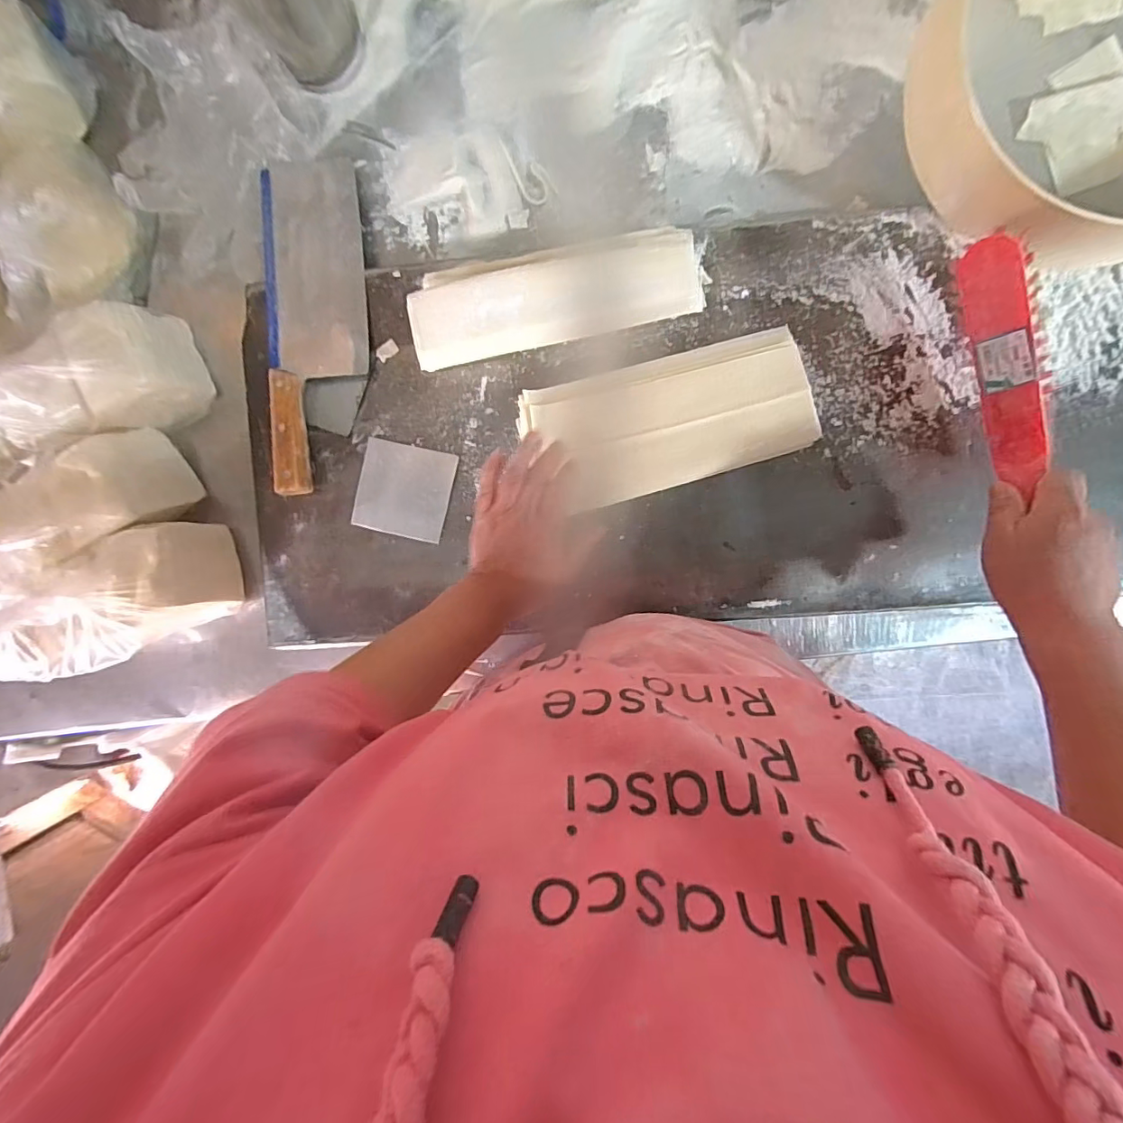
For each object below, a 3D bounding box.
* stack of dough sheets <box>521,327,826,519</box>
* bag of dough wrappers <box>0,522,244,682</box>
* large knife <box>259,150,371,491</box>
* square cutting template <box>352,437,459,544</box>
[{"bbox_3d":[0.098,-0.128,0.467,0.256,0.018,0.119,-11,88,2],"label":"stack of dough sheets"},{"bbox_3d":[-0.420,0.044,0.456,0.207,0.135,0.099,-26,92,3],"label":"bag of dough wrappers"},{"bbox_3d":[-0.232,-0.231,0.476,0.093,0.035,0.324,-6,89,3],"label":"large knife"},{"bbox_3d":[-0.150,-0.068,0.487,0.088,0.004,0.085,12,91,1],"label":"square cutting template"}]

